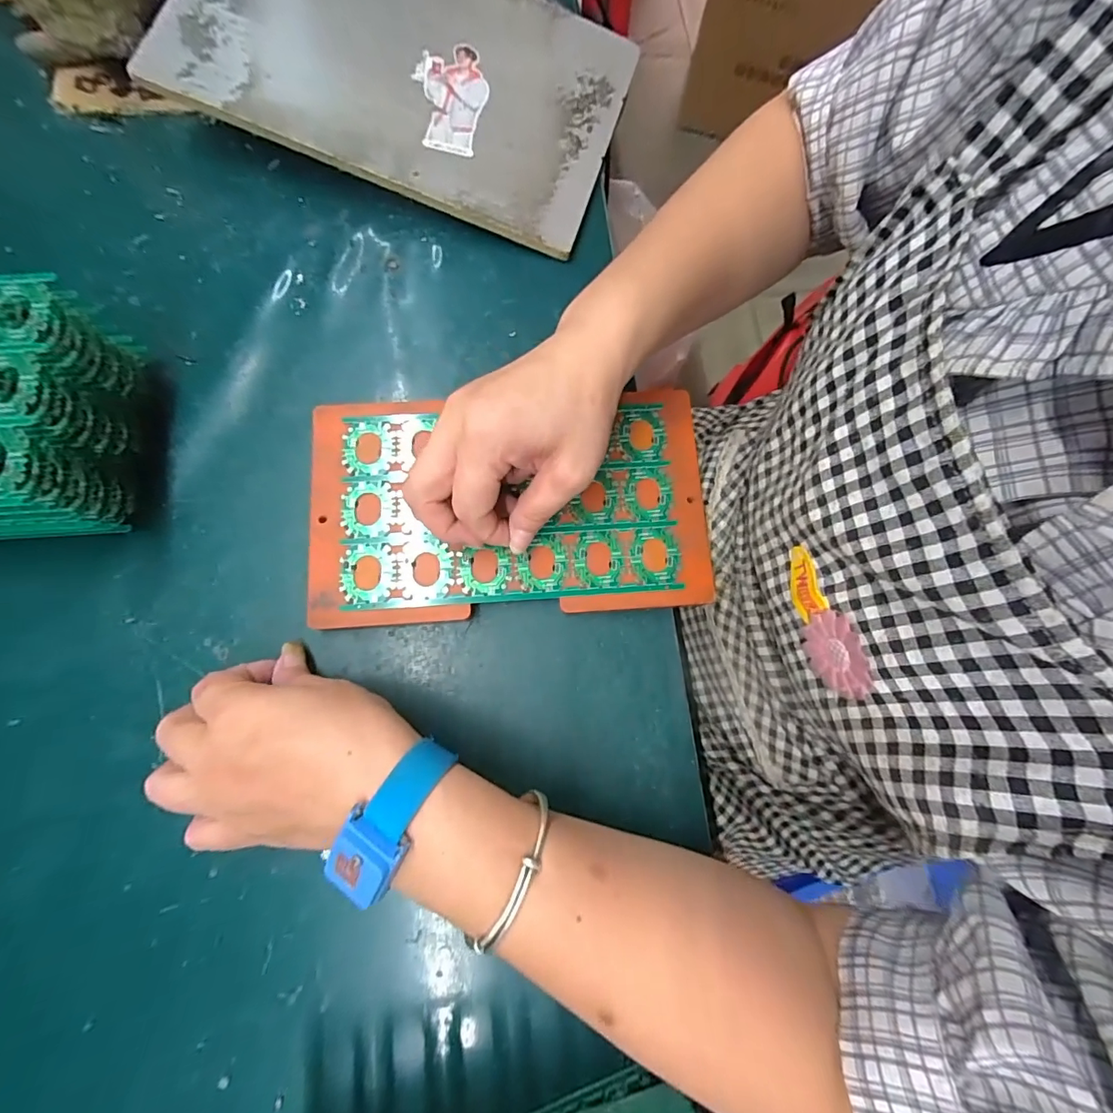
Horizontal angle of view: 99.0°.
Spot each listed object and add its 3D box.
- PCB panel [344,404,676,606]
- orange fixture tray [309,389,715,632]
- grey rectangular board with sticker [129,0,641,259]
[{"bbox_3d":[-0.028,-0.034,0.292,0.201,0.005,0.120,-4,80,-2],"label":"PCB panel"},{"bbox_3d":[-0.029,-0.032,0.298,0.240,0.016,0.137,-4,80,-2],"label":"orange fixture tray"},{"bbox_3d":[-0.102,-0.360,0.338,0.298,0.012,0.209,19,78,-6],"label":"grey rectangular board with sticker"}]

